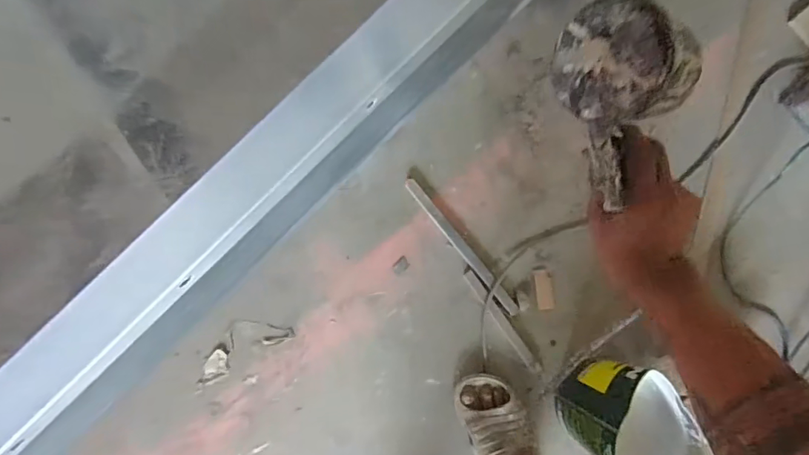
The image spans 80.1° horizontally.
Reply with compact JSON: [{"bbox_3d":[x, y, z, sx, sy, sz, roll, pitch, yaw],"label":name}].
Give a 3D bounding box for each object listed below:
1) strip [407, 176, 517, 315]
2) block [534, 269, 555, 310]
[{"bbox_3d":[0.108,0.036,0.889,0.023,0.006,0.310,-38,91,-3],"label":"strip"},{"bbox_3d":[0.265,0.118,0.912,0.032,0.007,0.074,-8,89,-3],"label":"block"}]

